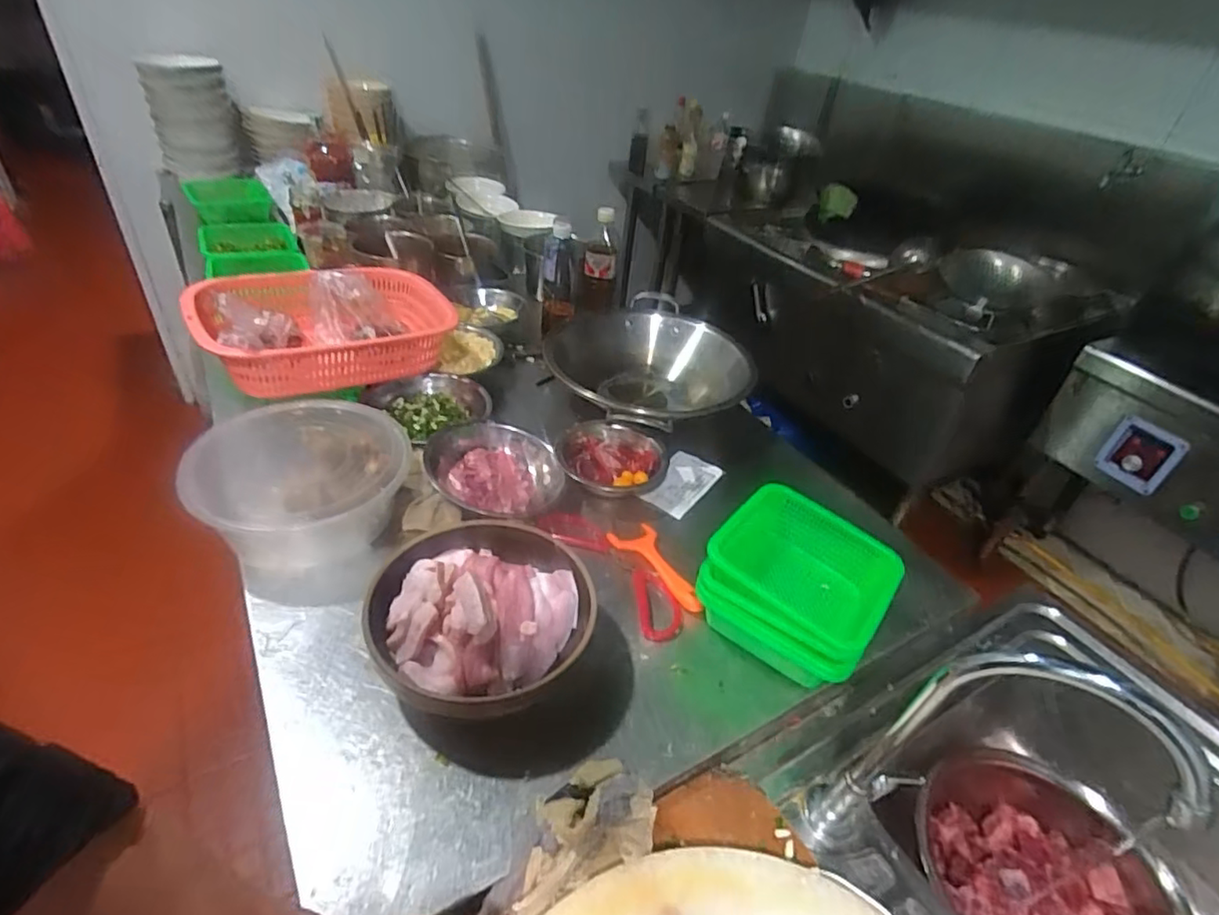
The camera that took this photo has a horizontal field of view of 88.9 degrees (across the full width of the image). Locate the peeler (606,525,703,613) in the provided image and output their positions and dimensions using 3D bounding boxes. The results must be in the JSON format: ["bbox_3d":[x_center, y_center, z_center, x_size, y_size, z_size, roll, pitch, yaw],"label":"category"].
[{"bbox_3d":[0.063,0.132,0.756,0.061,0.010,0.143,-20,46,-31],"label":"peeler"}]

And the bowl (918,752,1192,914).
[{"bbox_3d":[0.441,0.456,0.640,0.245,0.116,0.245,5,38,-4],"label":"bowl"}]

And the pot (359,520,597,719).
[{"bbox_3d":[-0.129,0.156,0.628,0.207,0.098,0.221,5,38,-4],"label":"pot"}]

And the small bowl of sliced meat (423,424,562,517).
[{"bbox_3d":[-0.163,0.020,0.846,0.158,0.062,0.153,5,38,-4],"label":"small bowl of sliced meat"}]

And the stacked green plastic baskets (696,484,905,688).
[{"bbox_3d":[0.206,0.141,0.687,0.170,0.117,0.177,31,43,27],"label":"stacked green plastic baskets"}]

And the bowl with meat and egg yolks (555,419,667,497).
[{"bbox_3d":[0.003,0.005,0.890,0.155,0.046,0.132,4,38,-5],"label":"bowl with meat and egg yolks"}]

